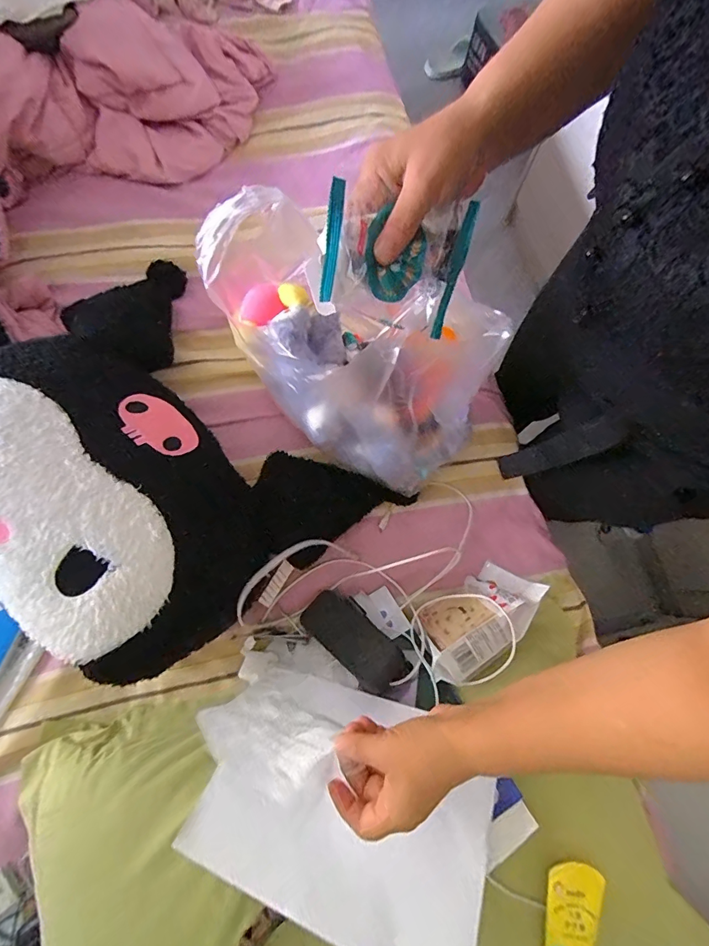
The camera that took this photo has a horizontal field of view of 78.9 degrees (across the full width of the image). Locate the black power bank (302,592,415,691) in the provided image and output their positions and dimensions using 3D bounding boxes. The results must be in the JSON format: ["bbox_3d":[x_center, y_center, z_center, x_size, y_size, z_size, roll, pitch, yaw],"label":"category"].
[{"bbox_3d":[0.000,0.225,0.591,0.162,0.017,0.068,29,57,36],"label":"black power bank"}]

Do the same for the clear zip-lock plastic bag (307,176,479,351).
[{"bbox_3d":[0.028,-0.149,0.324,0.120,0.024,0.102,-6,116,-24],"label":"clear zip-lock plastic bag"}]

